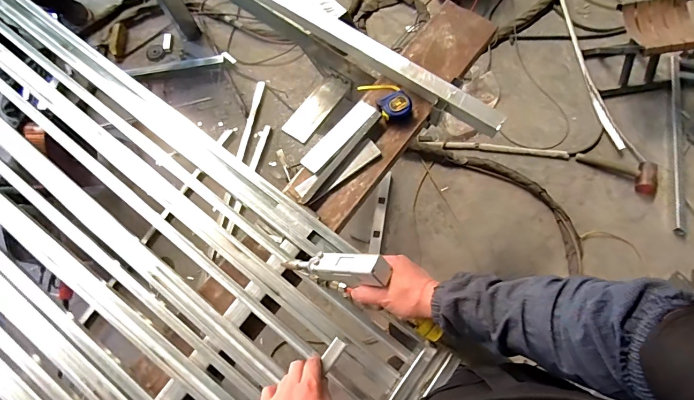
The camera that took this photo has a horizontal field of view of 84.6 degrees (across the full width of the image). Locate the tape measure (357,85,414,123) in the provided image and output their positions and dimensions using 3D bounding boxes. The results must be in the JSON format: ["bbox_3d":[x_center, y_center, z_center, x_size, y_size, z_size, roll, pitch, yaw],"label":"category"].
[{"bbox_3d":[0.090,-0.232,0.859,0.074,0.046,0.129,-31,74,-7],"label":"tape measure"}]

